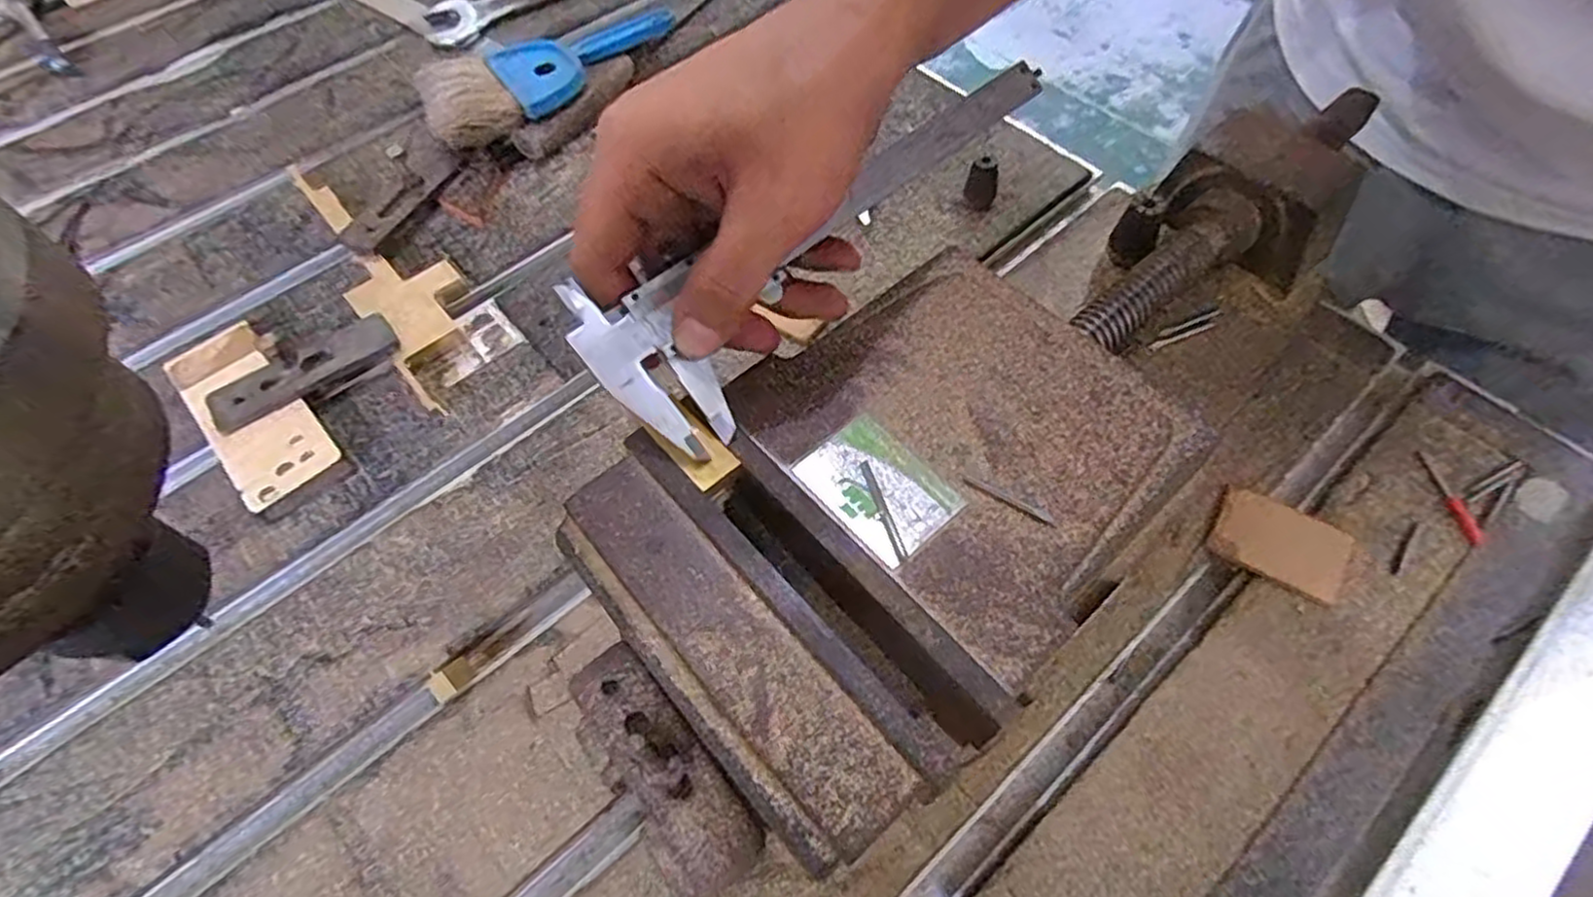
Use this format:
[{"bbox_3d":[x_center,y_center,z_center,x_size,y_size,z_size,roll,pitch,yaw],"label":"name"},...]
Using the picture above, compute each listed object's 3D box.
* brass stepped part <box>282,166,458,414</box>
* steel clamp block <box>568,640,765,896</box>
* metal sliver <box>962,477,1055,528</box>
[{"bbox_3d":[-0.257,-0.118,0.447,0.058,0.016,0.240,-37,65,-17],"label":"brass stepped part"},{"bbox_3d":[-0.054,0.128,0.286,0.038,0.027,0.097,-36,64,-17],"label":"steel clamp block"},{"bbox_3d":[0.070,0.017,0.237,0.032,0.004,0.004,29,65,18],"label":"metal sliver"}]

